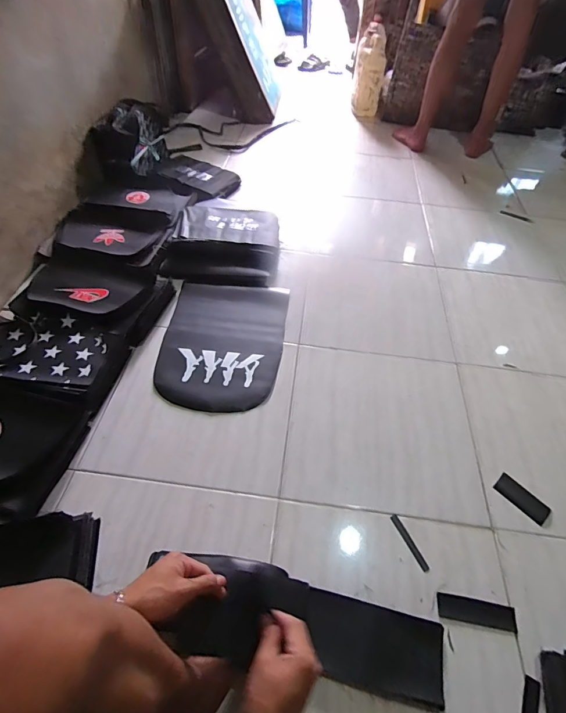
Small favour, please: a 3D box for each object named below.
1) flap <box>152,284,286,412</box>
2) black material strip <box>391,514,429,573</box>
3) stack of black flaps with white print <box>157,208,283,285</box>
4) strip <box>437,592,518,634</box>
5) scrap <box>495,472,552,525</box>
[{"bbox_3d":[-0.149,-0.043,0.984,0.294,0.017,0.410,6,50,1],"label":"flap"},{"bbox_3d":[0.229,0.335,0.691,0.014,0.004,0.101,-18,54,-19],"label":"black material strip"},{"bbox_3d":[-0.176,-0.343,1.165,0.322,0.076,0.302,0,50,-4],"label":"stack of black flaps with white print"},{"bbox_3d":[0.317,0.419,0.627,0.121,0.005,0.036,10,50,4],"label":"strip"},{"bbox_3d":[0.469,0.279,0.753,0.049,0.005,0.099,-35,60,-29],"label":"scrap"}]

